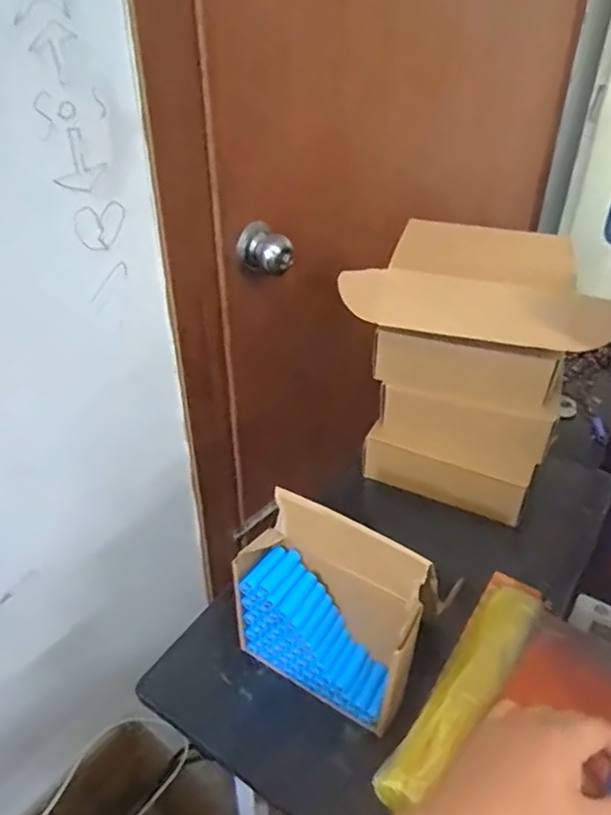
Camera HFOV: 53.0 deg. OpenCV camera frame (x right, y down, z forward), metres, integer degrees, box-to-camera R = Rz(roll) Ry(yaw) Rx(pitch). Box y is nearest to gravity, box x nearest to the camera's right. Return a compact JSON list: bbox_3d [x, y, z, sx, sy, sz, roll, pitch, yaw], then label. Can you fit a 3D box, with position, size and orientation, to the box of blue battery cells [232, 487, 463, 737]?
[{"bbox_3d":[0.031,0.185,0.586,0.178,0.157,0.102,20,39,27],"label":"box of blue battery cells"}]

